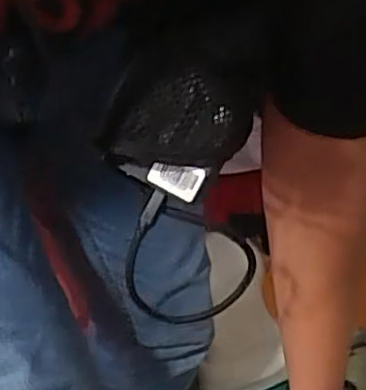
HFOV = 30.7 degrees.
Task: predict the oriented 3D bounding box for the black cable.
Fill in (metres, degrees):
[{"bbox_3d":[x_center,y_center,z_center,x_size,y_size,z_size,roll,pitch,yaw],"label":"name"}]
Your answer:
[{"bbox_3d":[0.004,0.041,0.425,0.081,0.093,0.022,-7,37,-3],"label":"black cable"}]

